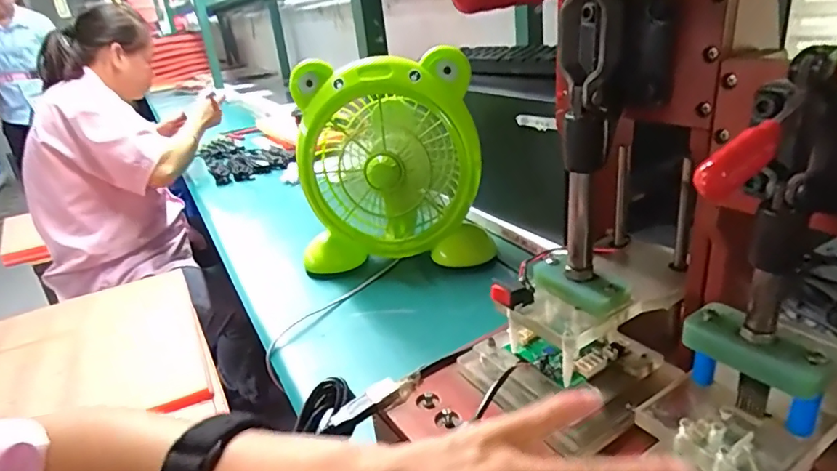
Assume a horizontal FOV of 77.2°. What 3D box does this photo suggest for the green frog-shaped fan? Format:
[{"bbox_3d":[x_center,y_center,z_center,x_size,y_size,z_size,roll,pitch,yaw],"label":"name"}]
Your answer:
[{"bbox_3d":[-0.038,-0.103,0.717,0.234,0.265,0.153,-4,24,7],"label":"green frog-shaped fan"}]

